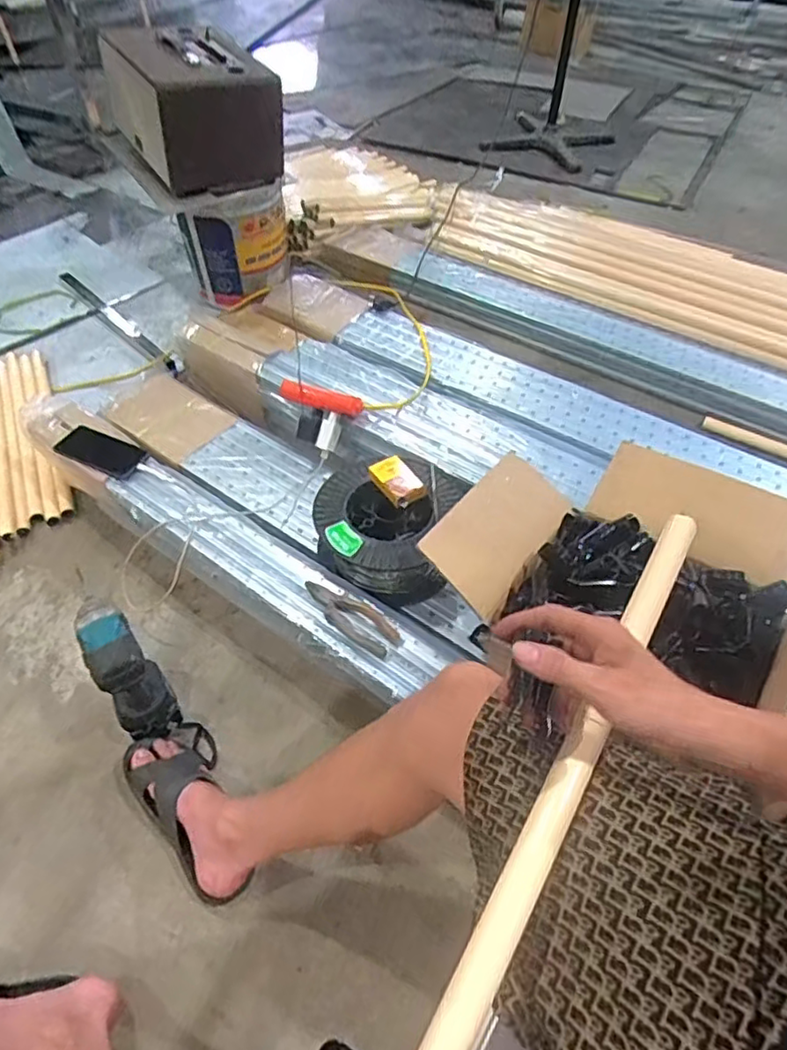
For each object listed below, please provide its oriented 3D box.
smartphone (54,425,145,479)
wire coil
[{"bbox_3d":[-0.511,-0.132,1.102,0.156,0.014,0.089,18,48,12],"label":"smartphone"},{"bbox_3d":[-0.011,-0.005,1.050,0.219,0.103,0.232,1,48,-1],"label":"wire coil"}]

